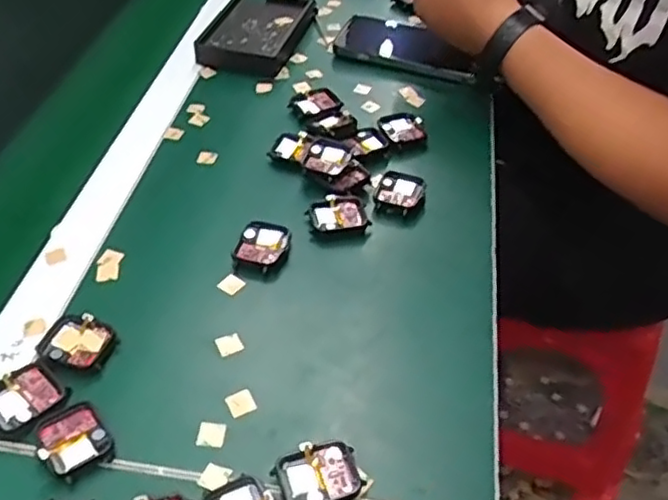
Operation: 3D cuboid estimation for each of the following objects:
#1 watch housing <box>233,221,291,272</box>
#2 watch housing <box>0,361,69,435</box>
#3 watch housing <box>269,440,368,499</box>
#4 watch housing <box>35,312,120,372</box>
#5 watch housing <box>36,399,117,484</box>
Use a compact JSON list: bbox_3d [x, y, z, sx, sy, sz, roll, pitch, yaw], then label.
[{"bbox_3d":[-0.053,-0.004,0.512,0.037,0.011,0.045,12,47,12],"label":"watch housing"},{"bbox_3d":[-0.190,0.089,0.412,0.038,0.007,0.044,27,51,24],"label":"watch housing"},{"bbox_3d":[-0.008,0.127,0.381,0.046,0.009,0.036,-15,47,-14],"label":"watch housing"},{"bbox_3d":[-0.168,0.061,0.444,0.047,0.009,0.037,16,48,16],"label":"watch housing"},{"bbox_3d":[-0.153,0.109,0.395,0.036,0.006,0.047,-30,52,-26],"label":"watch housing"}]

